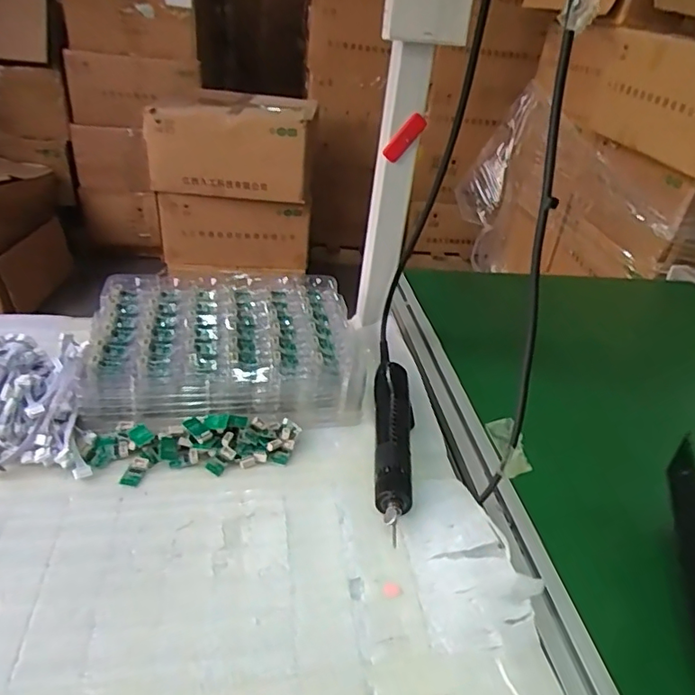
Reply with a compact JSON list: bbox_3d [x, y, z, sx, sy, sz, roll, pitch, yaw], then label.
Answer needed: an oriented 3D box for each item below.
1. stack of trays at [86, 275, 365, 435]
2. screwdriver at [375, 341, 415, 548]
[{"bbox_3d":[-0.137,-0.003,0.639,0.287,0.070,0.229,-2,32,-14],"label":"stack of trays"},{"bbox_3d":[0.049,0.084,0.564,0.042,0.037,0.249,6,31,-1],"label":"screwdriver"}]

